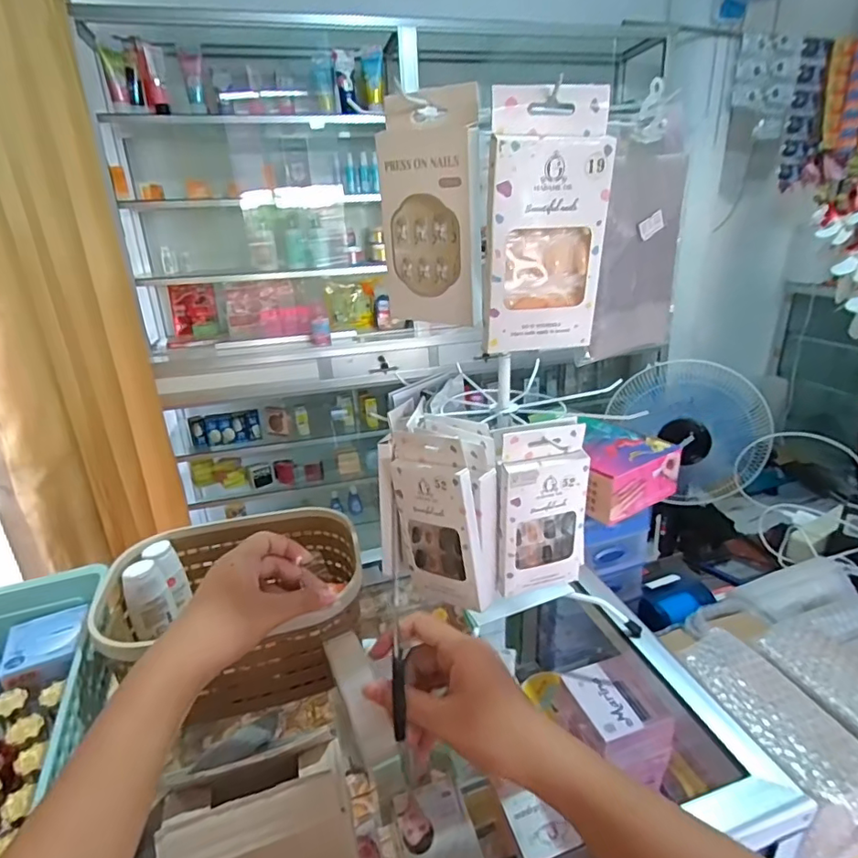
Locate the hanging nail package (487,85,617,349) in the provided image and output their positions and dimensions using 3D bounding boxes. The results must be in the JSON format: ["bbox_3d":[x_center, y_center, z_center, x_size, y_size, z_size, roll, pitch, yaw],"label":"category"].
[{"bbox_3d":[0.068,-0.119,0.317,0.070,0.144,0.022,-5,25,-9],"label":"hanging nail package"}]

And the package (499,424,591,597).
[{"bbox_3d":[0.090,0.065,0.423,0.072,0.137,0.016,-8,23,-13],"label":"package"}]

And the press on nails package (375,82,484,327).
[{"bbox_3d":[0.000,-0.138,0.345,0.071,0.135,0.019,16,28,38],"label":"press on nails package"}]

